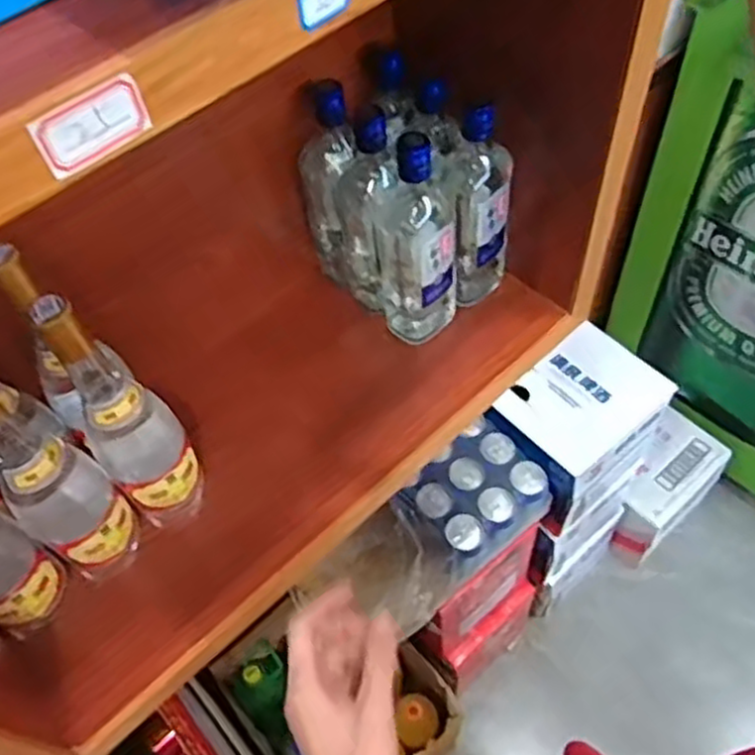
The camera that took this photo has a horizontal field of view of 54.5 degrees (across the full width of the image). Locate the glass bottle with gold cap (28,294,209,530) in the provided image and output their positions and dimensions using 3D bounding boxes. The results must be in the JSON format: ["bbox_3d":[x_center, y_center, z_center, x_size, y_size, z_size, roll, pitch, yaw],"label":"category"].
[{"bbox_3d":[-0.206,0.040,0.608,0.072,0.291,0.065,-36,61,-18],"label":"glass bottle with gold cap"}]

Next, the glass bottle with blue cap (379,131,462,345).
[{"bbox_3d":[0.042,-0.122,0.710,0.074,0.249,0.068,2,56,6],"label":"glass bottle with blue cap"}]

